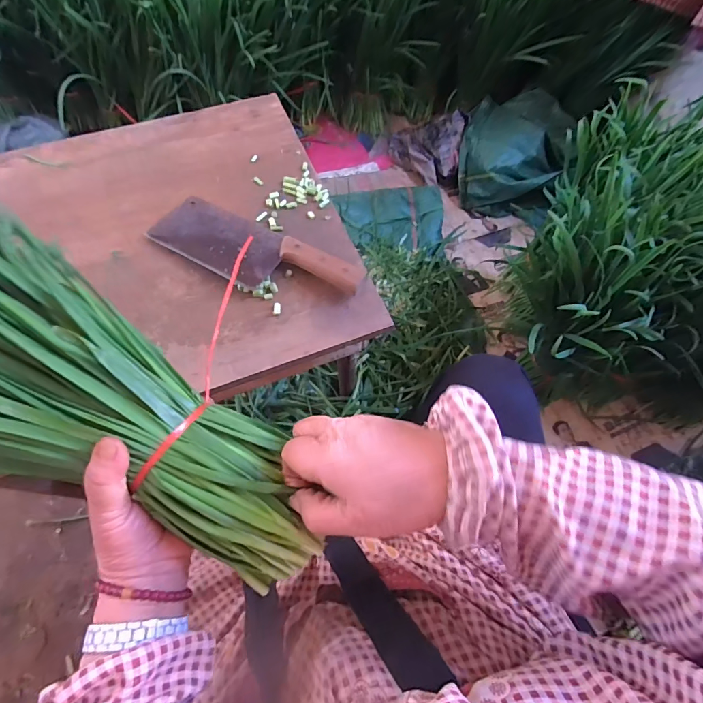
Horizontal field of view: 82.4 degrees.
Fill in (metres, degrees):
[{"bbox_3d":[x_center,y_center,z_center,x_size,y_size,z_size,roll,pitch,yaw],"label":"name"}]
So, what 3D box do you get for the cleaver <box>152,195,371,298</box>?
[{"bbox_3d":[-0.123,-0.129,0.514,0.282,0.032,0.092,23,65,8],"label":"cleaver"}]

